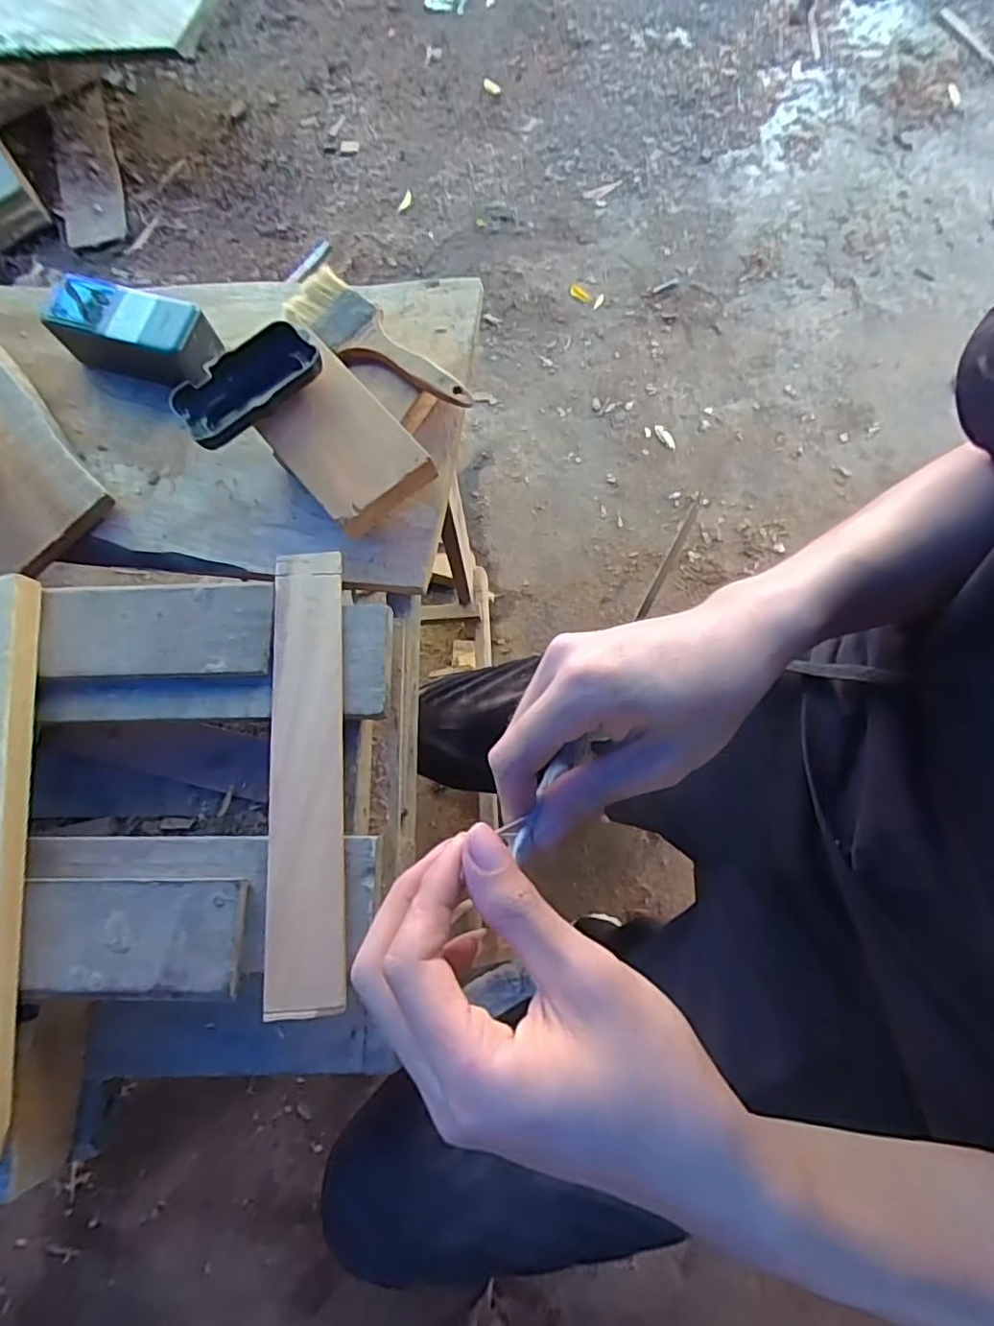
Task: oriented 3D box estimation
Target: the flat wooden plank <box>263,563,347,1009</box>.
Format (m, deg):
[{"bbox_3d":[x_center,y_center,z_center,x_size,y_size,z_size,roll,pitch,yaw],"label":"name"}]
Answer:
[{"bbox_3d":[-0.123,0.063,0.400,0.046,0.010,0.293,-4,74,-2],"label":"flat wooden plank"}]

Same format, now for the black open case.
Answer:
[{"bbox_3d":[-0.184,-0.203,0.450,0.104,0.028,0.053,-41,78,-11],"label":"black open case"}]

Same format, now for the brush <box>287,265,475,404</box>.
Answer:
[{"bbox_3d":[-0.102,-0.256,0.497,0.052,0.012,0.178,-42,79,-11],"label":"brush"}]

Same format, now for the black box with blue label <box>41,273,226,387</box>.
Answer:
[{"bbox_3d":[-0.304,-0.278,0.521,0.132,0.055,0.059,21,77,9],"label":"black box with blue label"}]

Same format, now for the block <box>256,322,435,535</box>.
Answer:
[{"bbox_3d":[-0.117,-0.167,0.460,0.084,0.027,0.127,-40,78,-11],"label":"block"}]

